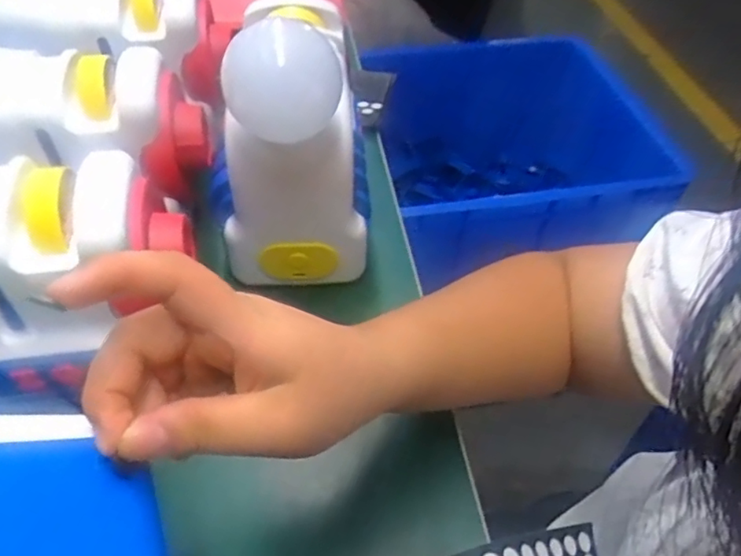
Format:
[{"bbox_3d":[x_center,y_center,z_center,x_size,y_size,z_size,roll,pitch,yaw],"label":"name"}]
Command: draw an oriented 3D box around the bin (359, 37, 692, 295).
[{"bbox_3d":[0.226,-0.216,0.996,0.396,0.238,0.460,-5,49,-6],"label":"bin"}]

